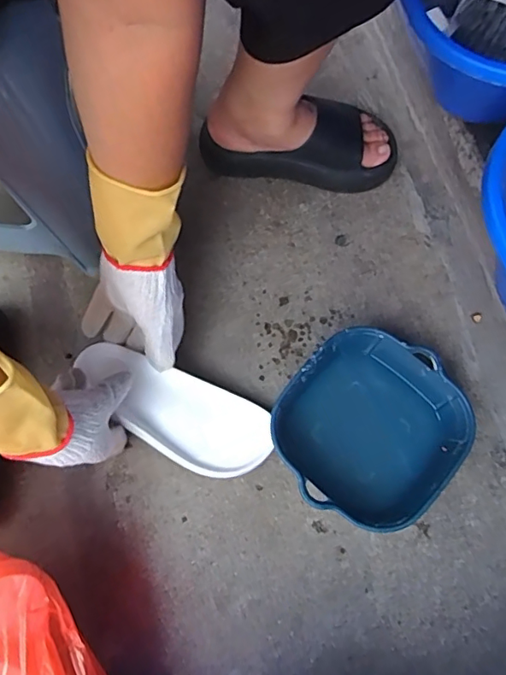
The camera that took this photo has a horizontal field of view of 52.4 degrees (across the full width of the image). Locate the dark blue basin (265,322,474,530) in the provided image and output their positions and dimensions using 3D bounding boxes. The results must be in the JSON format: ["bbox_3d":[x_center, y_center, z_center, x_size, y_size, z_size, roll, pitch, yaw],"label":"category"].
[{"bbox_3d":[0.126,0.102,0.579,0.183,0.078,0.188,41,78,11],"label":"dark blue basin"}]

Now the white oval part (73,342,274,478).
[{"bbox_3d":[-0.094,0.079,0.595,0.240,0.021,0.093,29,76,4],"label":"white oval part"}]

